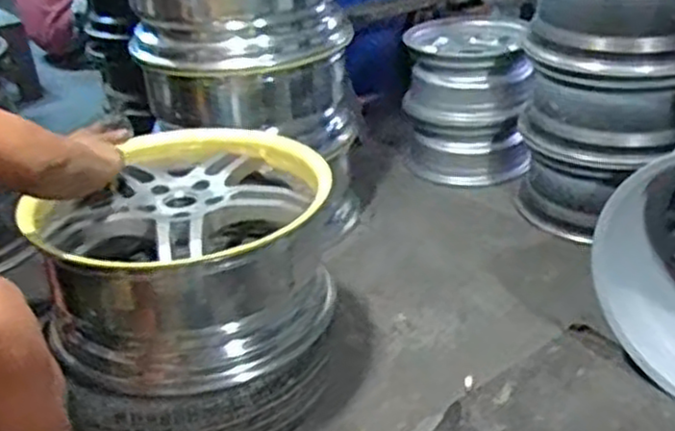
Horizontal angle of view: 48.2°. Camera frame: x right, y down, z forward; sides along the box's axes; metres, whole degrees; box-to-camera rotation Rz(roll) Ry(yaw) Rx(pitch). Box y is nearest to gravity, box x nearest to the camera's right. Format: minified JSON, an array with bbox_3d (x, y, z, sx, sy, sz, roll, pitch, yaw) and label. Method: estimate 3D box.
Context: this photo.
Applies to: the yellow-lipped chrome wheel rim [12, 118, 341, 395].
[{"bbox_3d":[-0.252,0.048,1.371,0.487,0.241,0.561,0,30,9],"label":"yellow-lipped chrome wheel rim"}]

